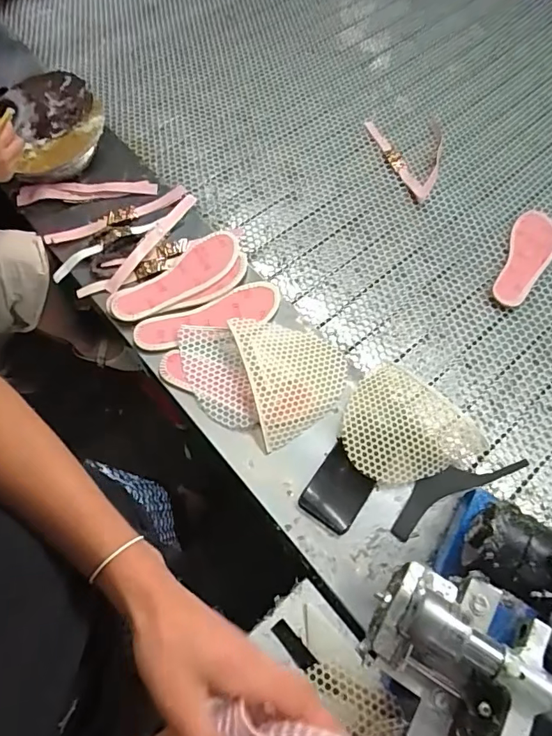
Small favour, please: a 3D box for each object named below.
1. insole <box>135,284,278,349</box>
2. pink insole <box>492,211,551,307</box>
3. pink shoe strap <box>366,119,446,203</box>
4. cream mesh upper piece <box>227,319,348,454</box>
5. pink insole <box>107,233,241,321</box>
[{"bbox_3d":[-0.106,-0.081,0.761,0.244,0.018,0.082,-20,60,-11],"label":"insole"},{"bbox_3d":[0.460,-0.206,0.848,0.080,0.018,0.222,28,66,12],"label":"pink insole"},{"bbox_3d":[0.300,-0.442,0.963,0.149,0.008,0.245,-14,65,-8],"label":"pink shoe strap"},{"bbox_3d":[0.032,0.003,0.714,0.162,0.050,0.198,-16,65,-9],"label":"cream mesh upper piece"},{"bbox_3d":[-0.168,-0.155,0.789,0.239,0.022,0.074,-31,68,-16],"label":"pink insole"}]

